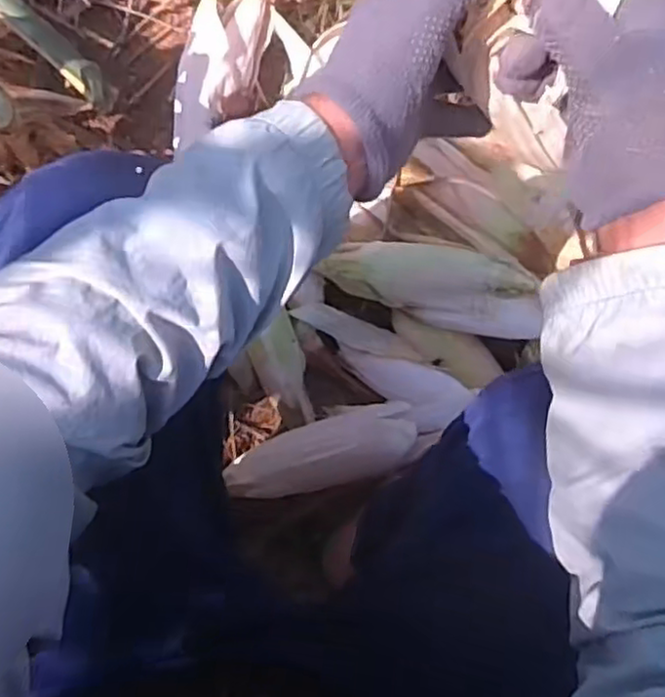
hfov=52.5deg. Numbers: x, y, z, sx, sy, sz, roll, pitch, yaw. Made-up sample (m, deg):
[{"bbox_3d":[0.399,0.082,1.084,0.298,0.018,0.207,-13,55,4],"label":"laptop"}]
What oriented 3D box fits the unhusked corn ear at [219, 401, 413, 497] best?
[{"bbox_3d":[-0.012,0.109,0.694,0.197,0.040,0.055,-18,98,10],"label":"unhusked corn ear"}]

